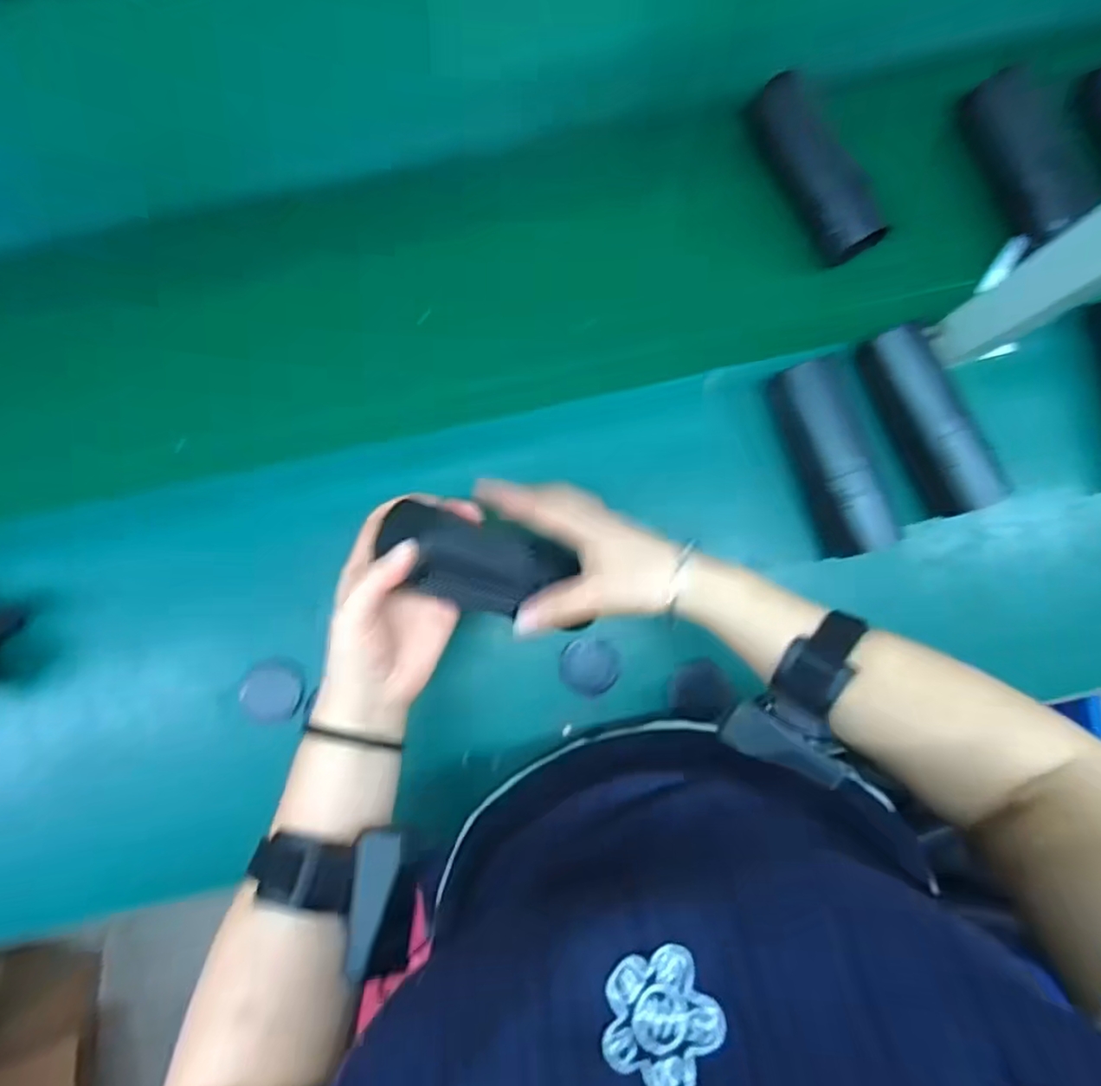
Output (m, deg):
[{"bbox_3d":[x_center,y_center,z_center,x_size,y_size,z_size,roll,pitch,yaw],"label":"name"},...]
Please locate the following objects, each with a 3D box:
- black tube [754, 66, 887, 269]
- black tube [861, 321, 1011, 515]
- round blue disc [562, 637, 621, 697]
[{"bbox_3d":[0.231,-0.327,0.561,0.049,0.040,0.166,-31,86,-2],"label":"black tube"},{"bbox_3d":[0.315,-0.102,0.523,0.049,0.049,0.163,-26,86,-2],"label":"black tube"},{"bbox_3d":[0.034,0.106,0.546,0.048,0.006,0.049,0,86,0],"label":"round blue disc"}]

